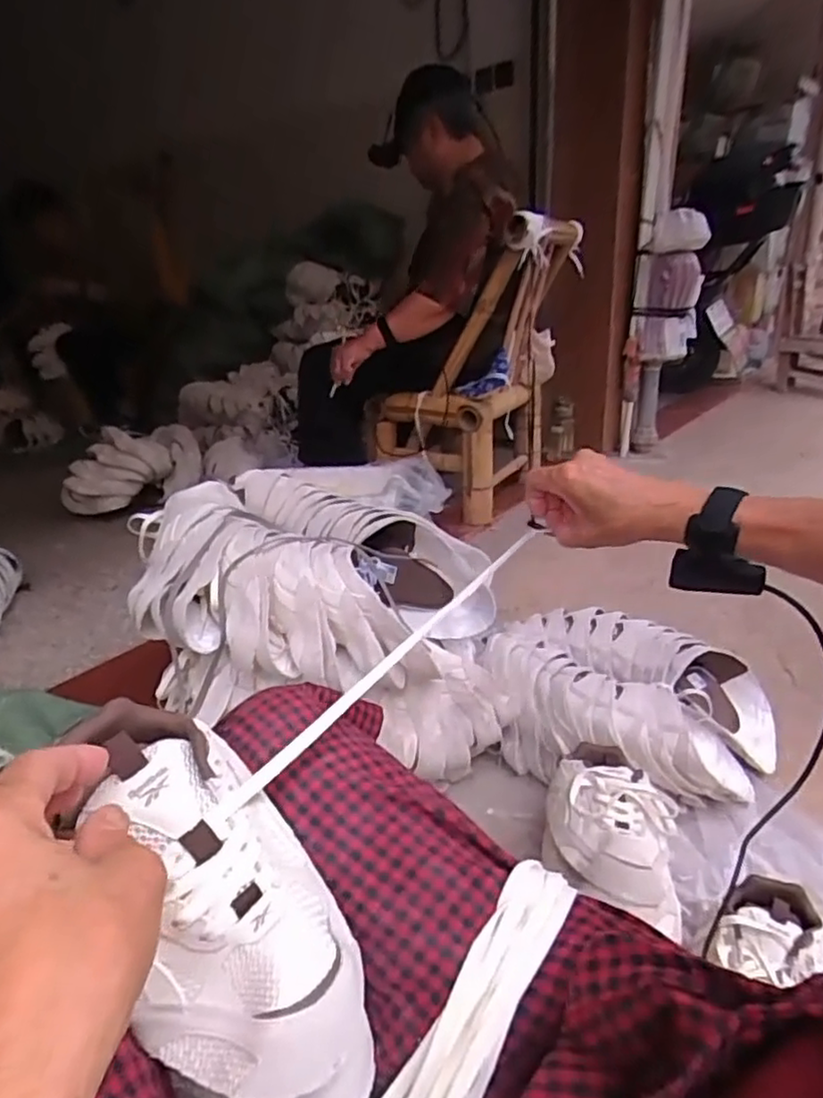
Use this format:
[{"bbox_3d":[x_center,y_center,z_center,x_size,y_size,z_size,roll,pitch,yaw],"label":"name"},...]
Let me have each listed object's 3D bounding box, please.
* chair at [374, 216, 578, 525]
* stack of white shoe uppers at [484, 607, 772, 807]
[{"bbox_3d":[0.179,-0.466,1.735,0.401,0.663,0.473,10,26,27],"label":"chair"},{"bbox_3d":[0.318,0.238,0.989,0.416,0.161,0.316,8,25,22],"label":"stack of white shoe uppers"}]

